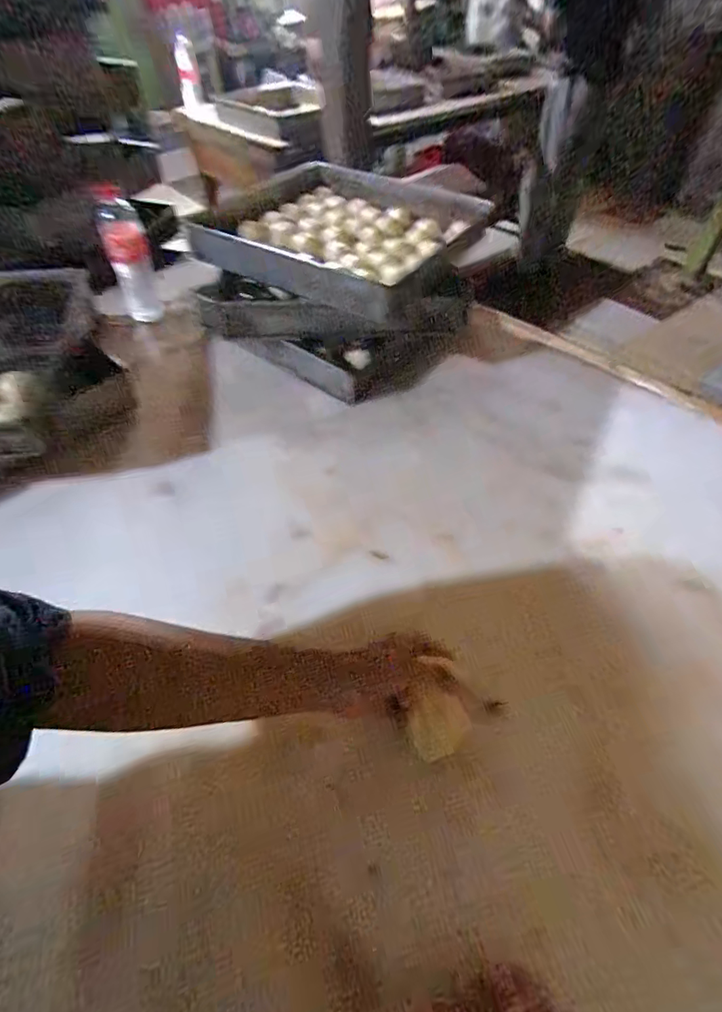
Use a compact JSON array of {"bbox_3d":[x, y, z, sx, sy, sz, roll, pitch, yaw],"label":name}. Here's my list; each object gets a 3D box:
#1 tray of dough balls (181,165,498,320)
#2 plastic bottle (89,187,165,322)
[{"bbox_3d":[-0.014,-0.507,0.850,0.425,0.067,0.442,23,56,17],"label":"tray of dough balls"},{"bbox_3d":[-0.442,-0.475,0.880,0.078,0.216,0.073,-21,55,-16],"label":"plastic bottle"}]

